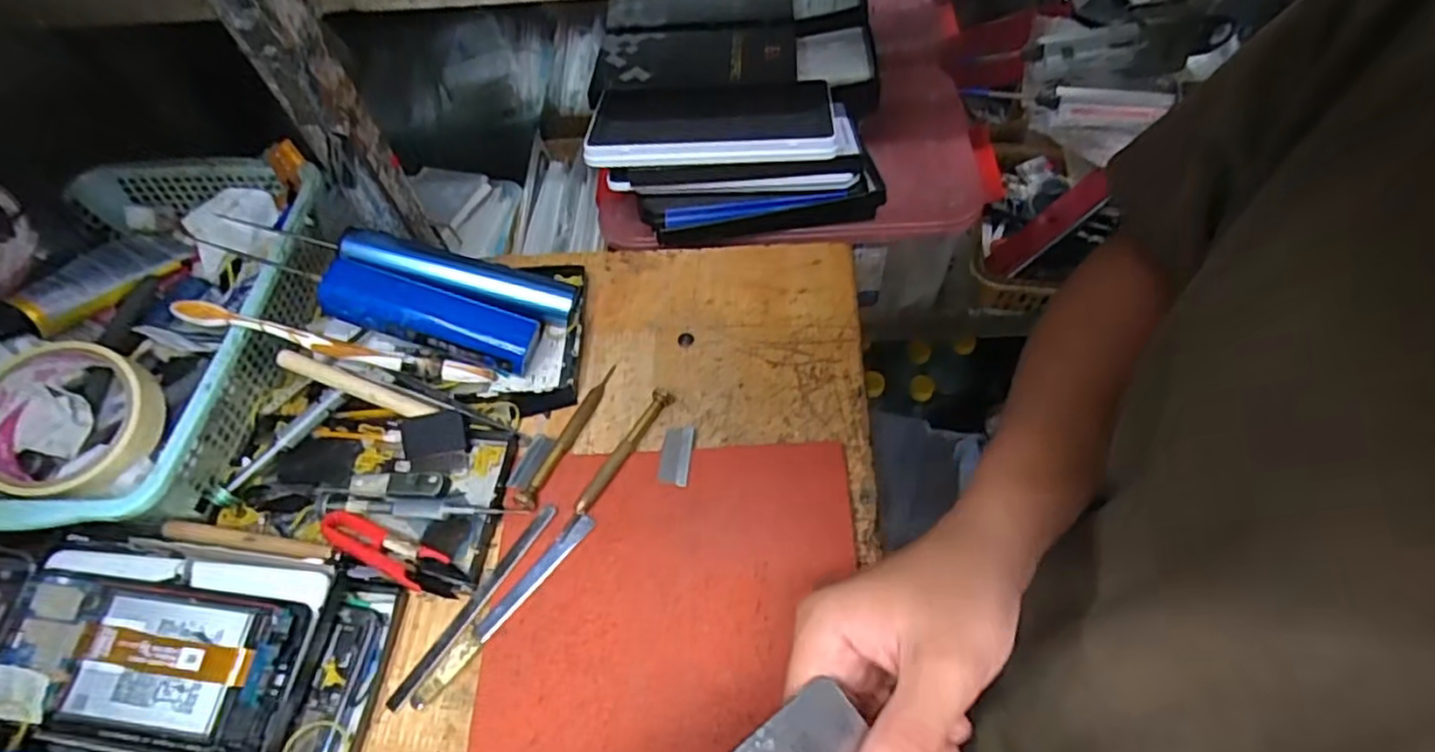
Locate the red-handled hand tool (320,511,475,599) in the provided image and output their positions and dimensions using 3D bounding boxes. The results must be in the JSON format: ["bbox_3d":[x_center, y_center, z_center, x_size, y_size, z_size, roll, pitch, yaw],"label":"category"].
[{"bbox_3d":[-0.182,0.101,0.397,0.099,0.006,0.026,22,42,18],"label":"red-handled hand tool"}]

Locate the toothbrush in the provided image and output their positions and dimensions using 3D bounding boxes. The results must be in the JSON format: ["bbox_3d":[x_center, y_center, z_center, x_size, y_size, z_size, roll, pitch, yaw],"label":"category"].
[{"bbox_3d":[-0.236,-0.018,0.444,0.179,0.022,0.012,15,54,-21],"label":"toothbrush"}]

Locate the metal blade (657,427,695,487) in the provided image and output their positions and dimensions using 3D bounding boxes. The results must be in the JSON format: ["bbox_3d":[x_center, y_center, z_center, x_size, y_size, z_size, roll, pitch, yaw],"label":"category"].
[{"bbox_3d":[-0.025,0.049,0.433,0.019,0.004,0.041,3,50,7],"label":"metal blade"}]

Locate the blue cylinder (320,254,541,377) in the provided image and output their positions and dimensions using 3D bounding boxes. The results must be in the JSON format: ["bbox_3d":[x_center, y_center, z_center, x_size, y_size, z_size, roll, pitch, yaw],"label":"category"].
[{"bbox_3d":[-0.186,-0.036,0.455,0.131,0.031,0.041,18,57,-11],"label":"blue cylinder"}]

